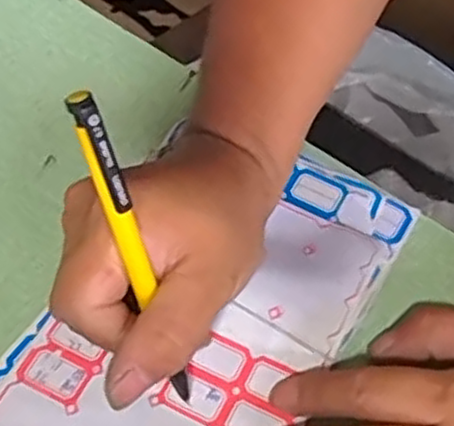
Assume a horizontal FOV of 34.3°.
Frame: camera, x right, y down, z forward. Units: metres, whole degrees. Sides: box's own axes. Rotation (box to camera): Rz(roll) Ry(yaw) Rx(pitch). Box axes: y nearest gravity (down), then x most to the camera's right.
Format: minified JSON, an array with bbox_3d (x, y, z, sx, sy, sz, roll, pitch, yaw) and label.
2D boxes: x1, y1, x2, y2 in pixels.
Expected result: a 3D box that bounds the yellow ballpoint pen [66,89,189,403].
[{"bbox_3d":[-0.032,0.020,0.269,0.007,0.142,0.012,-31,39,-22],"label":"yellow ballpoint pen"}]

